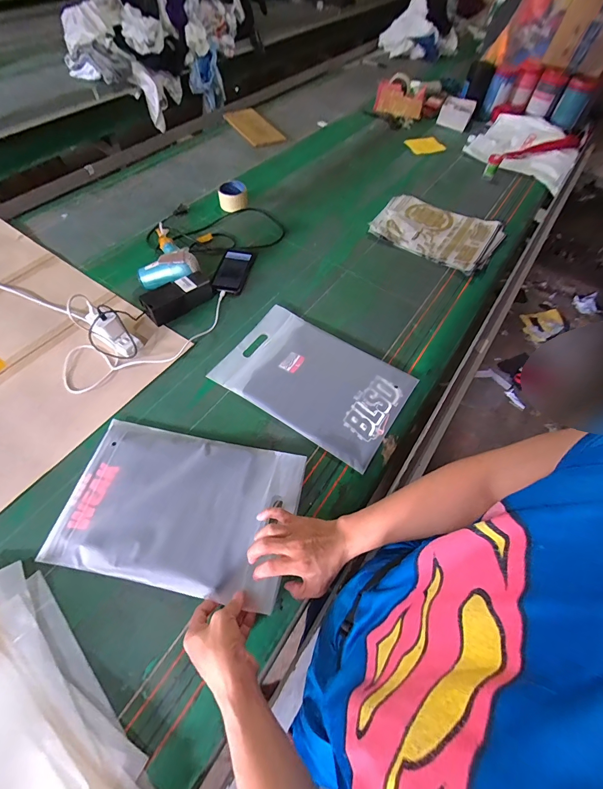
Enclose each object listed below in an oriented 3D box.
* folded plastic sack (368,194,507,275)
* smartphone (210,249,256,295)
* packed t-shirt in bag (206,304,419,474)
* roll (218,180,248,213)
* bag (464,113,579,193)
[{"bbox_3d":[0.395,-0.488,1.025,0.344,0.031,0.252,34,63,17],"label":"folded plastic sack"},{"bbox_3d":[-0.179,-0.316,0.892,0.083,0.016,0.149,11,58,4],"label":"smartphone"},{"bbox_3d":[0.024,-0.035,0.727,0.368,0.024,0.238,31,62,15],"label":"packed t-shirt in bag"},{"bbox_3d":[-0.207,-0.600,1.053,0.088,0.054,0.070,-7,59,-7],"label":"roll"},{"bbox_3d":[0.886,-0.991,1.360,0.370,0.048,0.437,32,62,15],"label":"bag"}]

